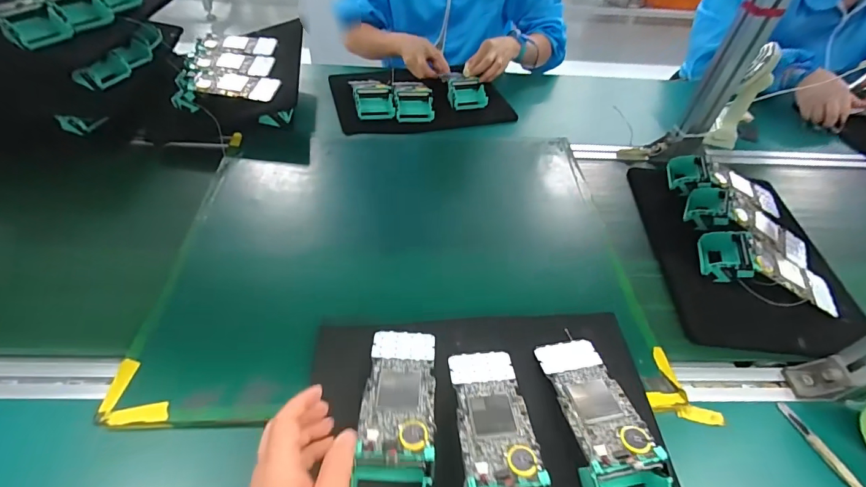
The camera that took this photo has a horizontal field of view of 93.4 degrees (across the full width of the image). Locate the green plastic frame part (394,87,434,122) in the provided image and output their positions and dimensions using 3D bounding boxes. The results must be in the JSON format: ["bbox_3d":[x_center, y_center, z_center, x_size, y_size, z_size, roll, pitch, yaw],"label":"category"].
[{"bbox_3d":[-0.035,-0.259,0.772,0.070,0.036,0.052,-4,49,-8],"label":"green plastic frame part"}]

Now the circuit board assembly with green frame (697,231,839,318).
[{"bbox_3d":[0.453,0.031,0.550,0.162,0.051,0.080,17,50,10],"label":"circuit board assembly with green frame"}]

